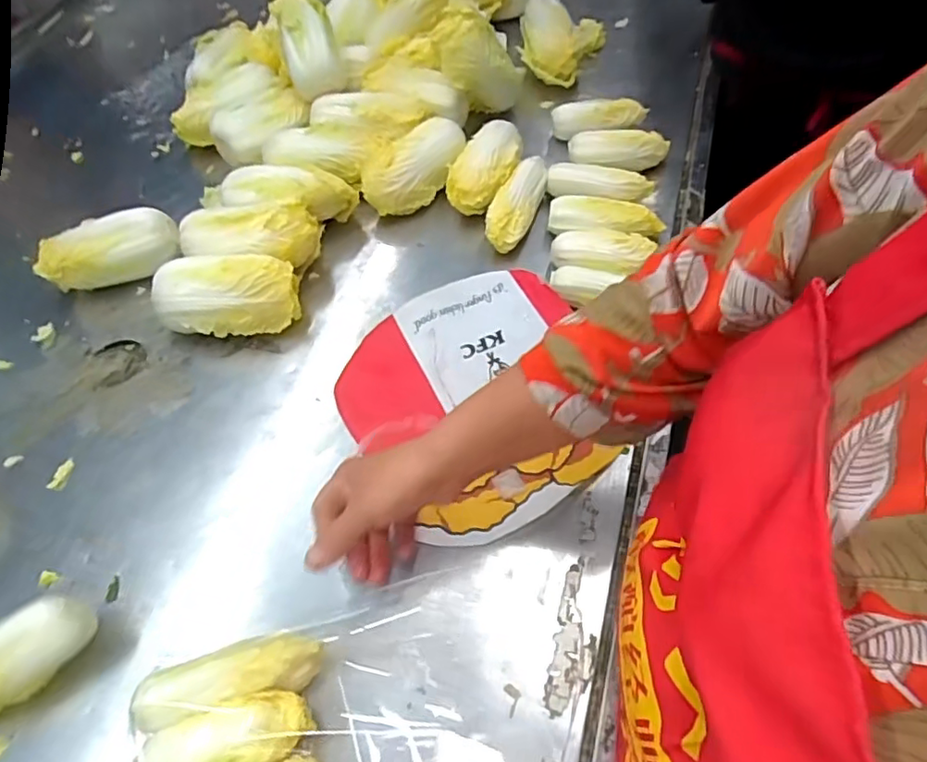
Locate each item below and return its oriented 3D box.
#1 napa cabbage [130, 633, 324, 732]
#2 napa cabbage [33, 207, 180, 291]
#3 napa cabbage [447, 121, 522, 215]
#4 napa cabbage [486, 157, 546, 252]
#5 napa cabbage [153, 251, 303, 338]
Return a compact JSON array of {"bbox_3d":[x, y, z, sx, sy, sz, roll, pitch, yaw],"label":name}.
[{"bbox_3d":[-0.167,0.215,0.421,0.127,0.053,0.037,-14,59,-5],"label":"napa cabbage"},{"bbox_3d":[-0.391,-0.143,0.647,0.148,0.063,0.066,-17,60,-6],"label":"napa cabbage"},{"bbox_3d":[0.026,-0.249,0.687,0.066,0.053,0.122,25,64,17],"label":"napa cabbage"},{"bbox_3d":[0.061,-0.204,0.662,0.045,0.033,0.131,20,62,15],"label":"napa cabbage"},{"bbox_3d":[-0.239,-0.089,0.597,0.134,0.069,0.075,-7,59,-1],"label":"napa cabbage"}]

